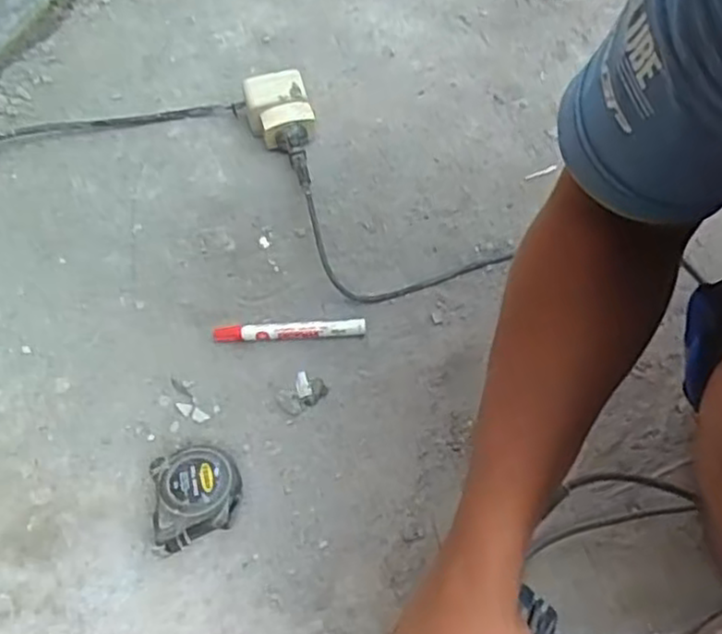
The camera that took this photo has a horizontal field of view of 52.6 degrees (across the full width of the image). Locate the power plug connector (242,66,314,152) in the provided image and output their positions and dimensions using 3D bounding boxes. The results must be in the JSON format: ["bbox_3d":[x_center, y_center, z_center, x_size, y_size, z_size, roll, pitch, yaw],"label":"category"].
[{"bbox_3d":[-0.090,-0.225,0.805,0.072,0.061,0.082,-19,55,0],"label":"power plug connector"}]

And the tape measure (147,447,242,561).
[{"bbox_3d":[-0.135,0.148,0.602,0.074,0.040,0.082,-15,55,2],"label":"tape measure"}]

